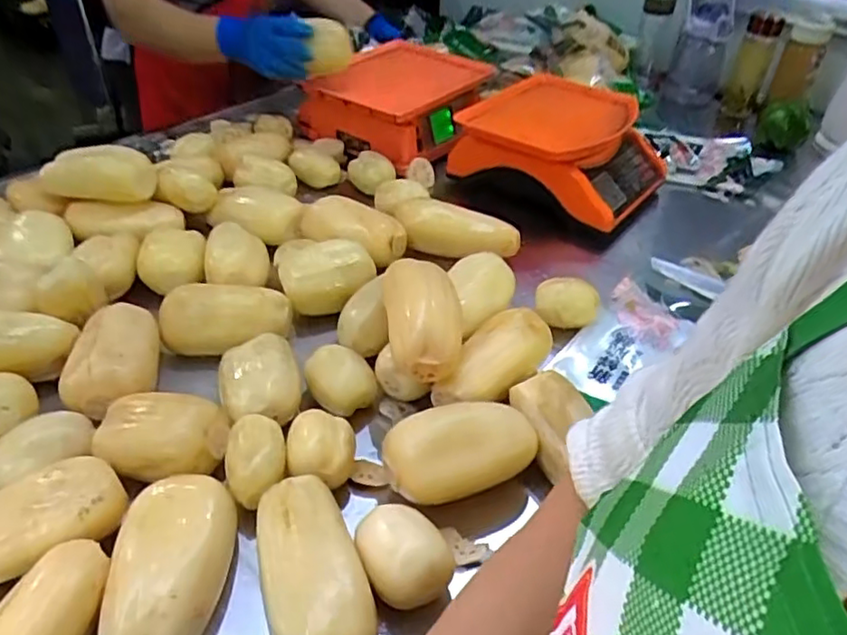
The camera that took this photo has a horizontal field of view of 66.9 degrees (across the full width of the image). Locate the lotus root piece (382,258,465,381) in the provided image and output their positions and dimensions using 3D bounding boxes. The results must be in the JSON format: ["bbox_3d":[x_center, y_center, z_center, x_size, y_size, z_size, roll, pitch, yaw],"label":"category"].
[{"bbox_3d":[0.000,0.002,0.656,0.080,0.062,0.141,-1,39,-5],"label":"lotus root piece"}]

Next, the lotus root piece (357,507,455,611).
[{"bbox_3d":[-0.018,0.193,0.515,0.064,0.049,0.078,-15,42,-21],"label":"lotus root piece"}]

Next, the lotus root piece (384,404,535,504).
[{"bbox_3d":[0.034,0.125,0.586,0.133,0.078,0.065,-10,41,-16],"label":"lotus root piece"}]

